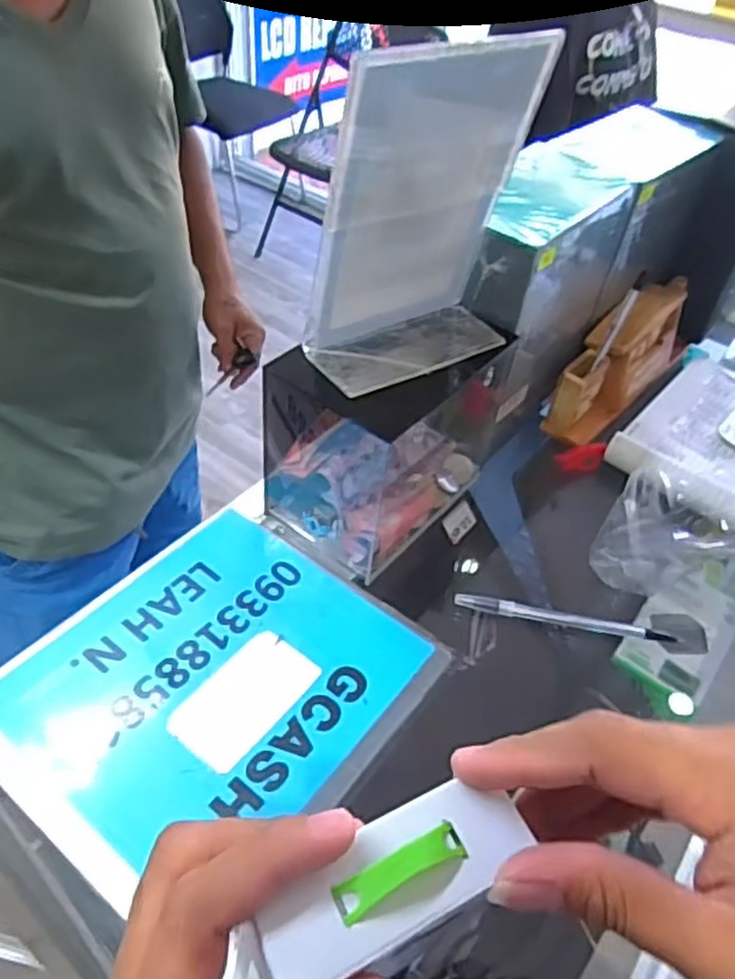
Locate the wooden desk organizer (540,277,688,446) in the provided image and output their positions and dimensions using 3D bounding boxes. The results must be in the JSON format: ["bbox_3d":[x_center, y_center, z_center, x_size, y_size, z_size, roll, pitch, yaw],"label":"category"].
[{"bbox_3d":[0.247,-0.130,0.669,0.052,0.091,0.227,35,52,25],"label":"wooden desk organizer"}]

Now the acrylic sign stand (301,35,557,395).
[{"bbox_3d":[0.034,-0.156,0.414,0.125,0.181,0.050,-22,52,-26],"label":"acrylic sign stand"}]

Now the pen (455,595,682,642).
[{"bbox_3d":[0.135,0.089,0.501,0.147,0.009,0.010,9,45,2],"label":"pen"}]

